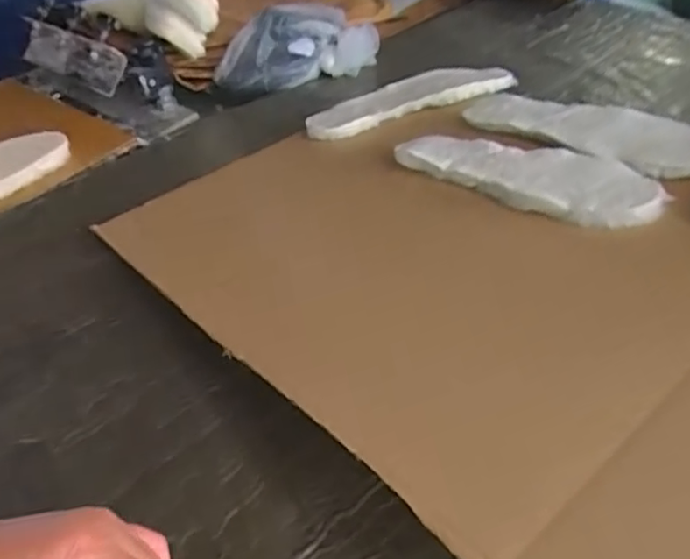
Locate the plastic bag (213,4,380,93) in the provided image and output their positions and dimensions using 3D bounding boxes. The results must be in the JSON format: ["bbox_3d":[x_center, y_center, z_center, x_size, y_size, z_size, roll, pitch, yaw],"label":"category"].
[{"bbox_3d":[-0.077,-0.355,0.965,0.248,0.096,0.095,-14,45,-10],"label":"plastic bag"}]

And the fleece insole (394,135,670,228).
[{"bbox_3d":[0.178,-0.110,0.634,0.098,0.017,0.281,-35,41,-23],"label":"fleece insole"}]

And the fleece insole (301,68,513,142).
[{"bbox_3d":[0.082,-0.246,0.844,0.275,0.020,0.090,-18,46,-2],"label":"fleece insole"}]

